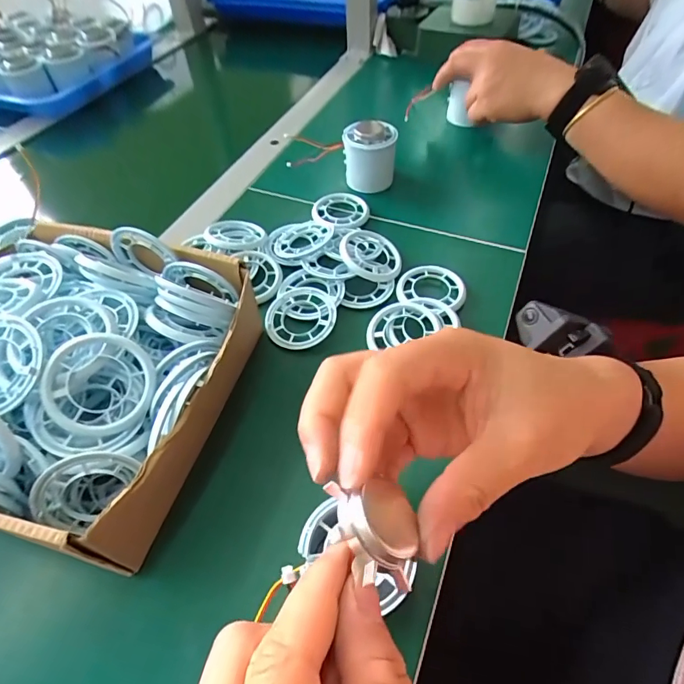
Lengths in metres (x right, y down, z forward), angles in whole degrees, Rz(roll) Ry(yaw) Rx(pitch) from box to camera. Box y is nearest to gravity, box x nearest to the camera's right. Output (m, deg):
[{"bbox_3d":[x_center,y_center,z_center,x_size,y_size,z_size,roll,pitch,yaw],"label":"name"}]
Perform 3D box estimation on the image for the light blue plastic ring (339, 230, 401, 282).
[{"bbox_3d":[0.025,-0.075,0.384,0.055,0.009,0.051,8,54,-11],"label":"light blue plastic ring"}]

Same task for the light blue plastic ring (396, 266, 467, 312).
[{"bbox_3d":[0.076,-0.047,0.371,0.056,0.011,0.044,8,53,10],"label":"light blue plastic ring"}]

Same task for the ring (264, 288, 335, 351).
[{"bbox_3d":[-0.033,-0.022,0.352,0.057,0.007,0.055,-2,52,2],"label":"ring"}]

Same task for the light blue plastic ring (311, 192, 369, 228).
[{"bbox_3d":[-0.001,-0.133,0.441,0.055,0.013,0.052,-2,52,2],"label":"light blue plastic ring"}]

